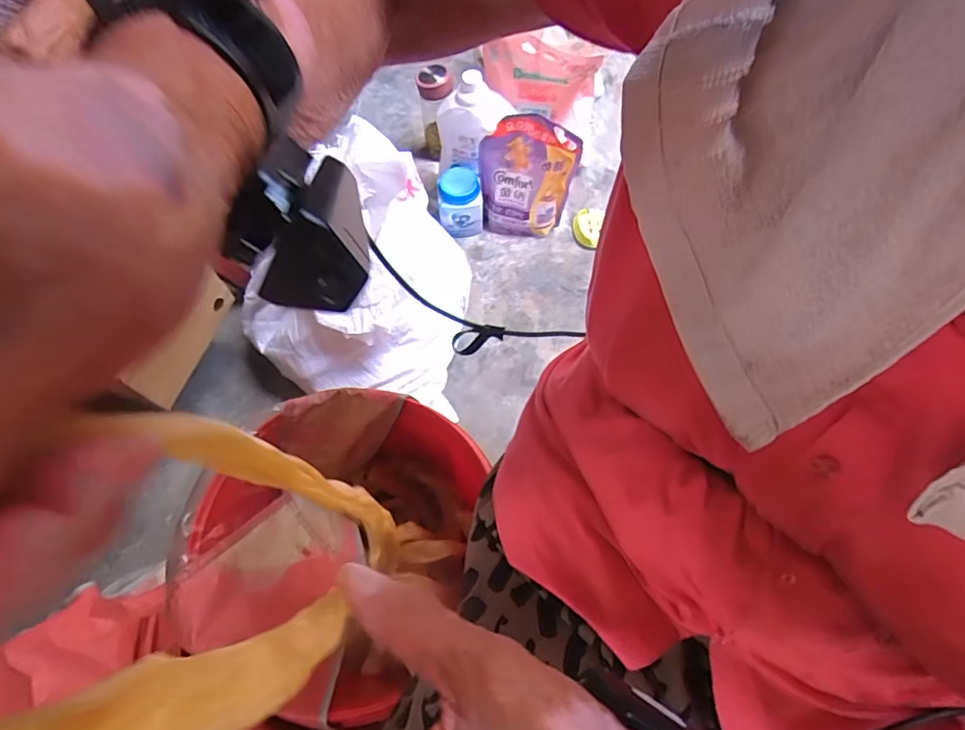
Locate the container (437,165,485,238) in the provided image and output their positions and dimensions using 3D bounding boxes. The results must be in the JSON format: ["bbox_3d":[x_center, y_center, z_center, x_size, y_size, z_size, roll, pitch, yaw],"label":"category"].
[{"bbox_3d":[-0.044,-0.308,1.009,0.081,0.112,0.081,0,65,0],"label":"container"}]

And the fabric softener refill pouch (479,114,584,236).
[{"bbox_3d":[0.077,-0.322,0.955,0.162,0.243,0.050,6,65,3],"label":"fabric softener refill pouch"}]

